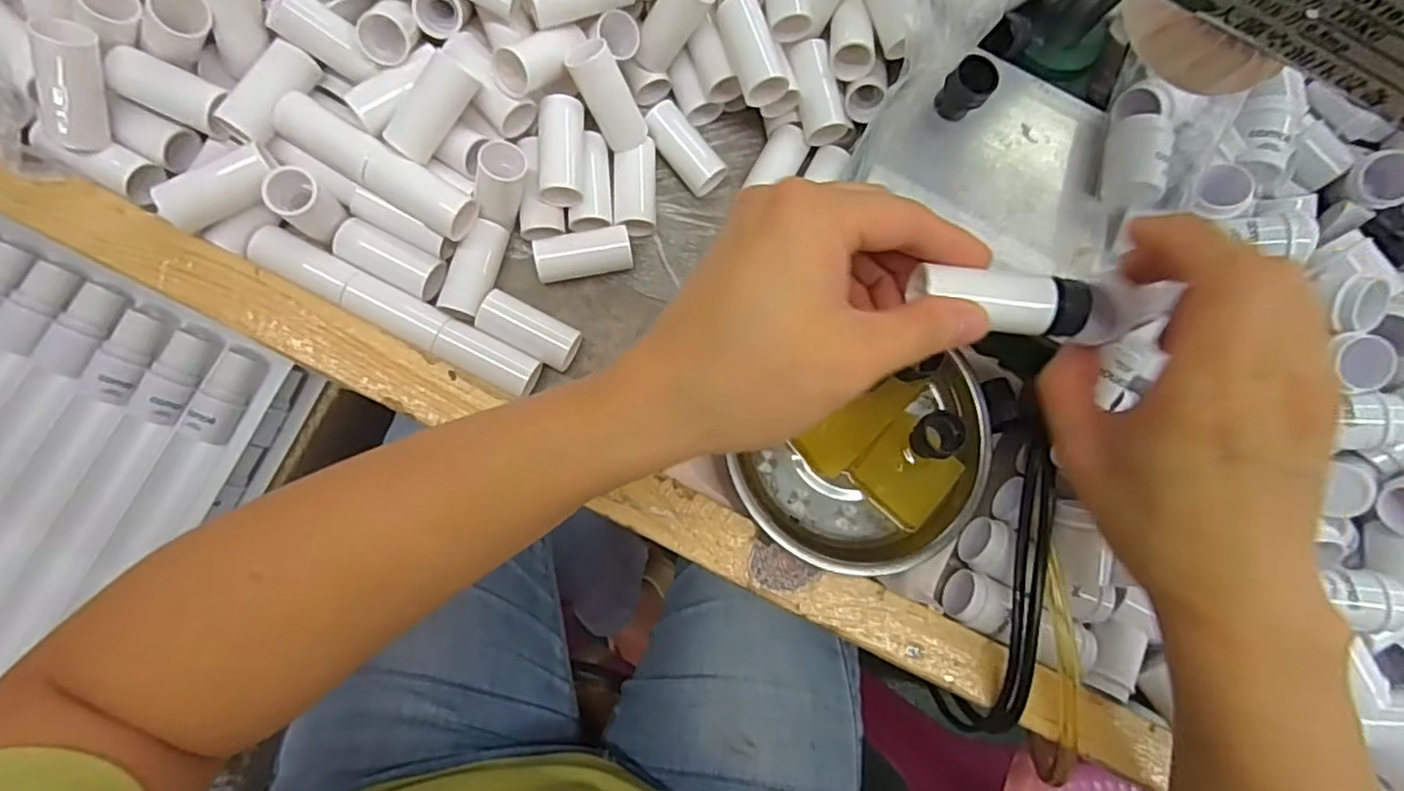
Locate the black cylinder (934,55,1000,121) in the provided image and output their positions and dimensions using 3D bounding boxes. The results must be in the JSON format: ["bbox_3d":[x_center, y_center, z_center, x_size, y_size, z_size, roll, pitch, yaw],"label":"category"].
[{"bbox_3d":[0.122,-0.141,0.307,0.020,0.027,0.016,45,78,0],"label":"black cylinder"}]

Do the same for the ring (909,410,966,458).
[{"bbox_3d":[0.111,0.019,0.316,0.018,0.022,0.021,-3,82,-9],"label":"ring"}]

